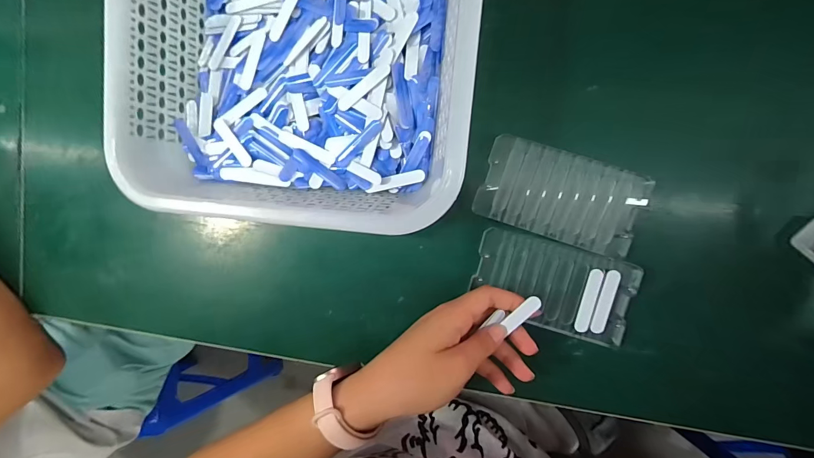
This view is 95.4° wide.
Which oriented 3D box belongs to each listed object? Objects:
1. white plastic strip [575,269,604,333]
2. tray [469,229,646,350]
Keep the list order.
[{"bbox_3d":[0.144,0.057,0.291,0.012,0.004,0.051,14,95,8],"label":"white plastic strip"},{"bbox_3d":[0.116,0.046,0.298,0.120,0.005,0.067,16,95,8],"label":"tray"}]

